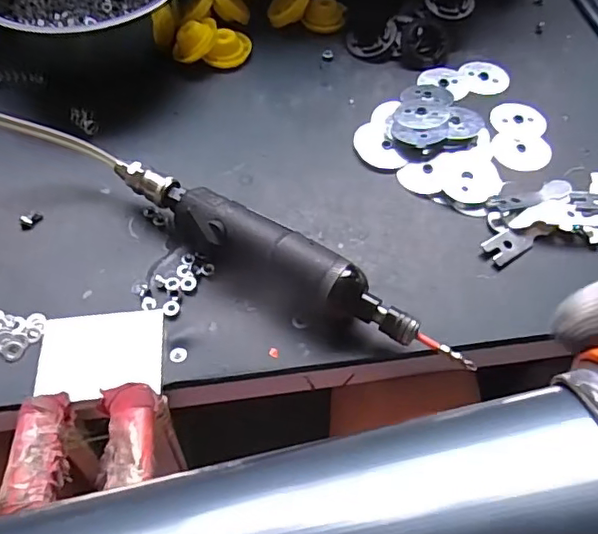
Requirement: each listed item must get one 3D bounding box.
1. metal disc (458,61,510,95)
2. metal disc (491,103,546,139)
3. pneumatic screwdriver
[{"bbox_3d":[0.174,-0.177,0.515,0.041,0.004,0.044,0,56,-1],"label":"metal disc"},{"bbox_3d":[0.192,-0.127,0.484,0.050,0.005,0.044,-18,58,-13],"label":"metal disc"},{"bbox_3d":[-0.027,-0.007,0.375,0.252,0.049,0.041,28,59,16],"label":"pneumatic screwdriver"}]

